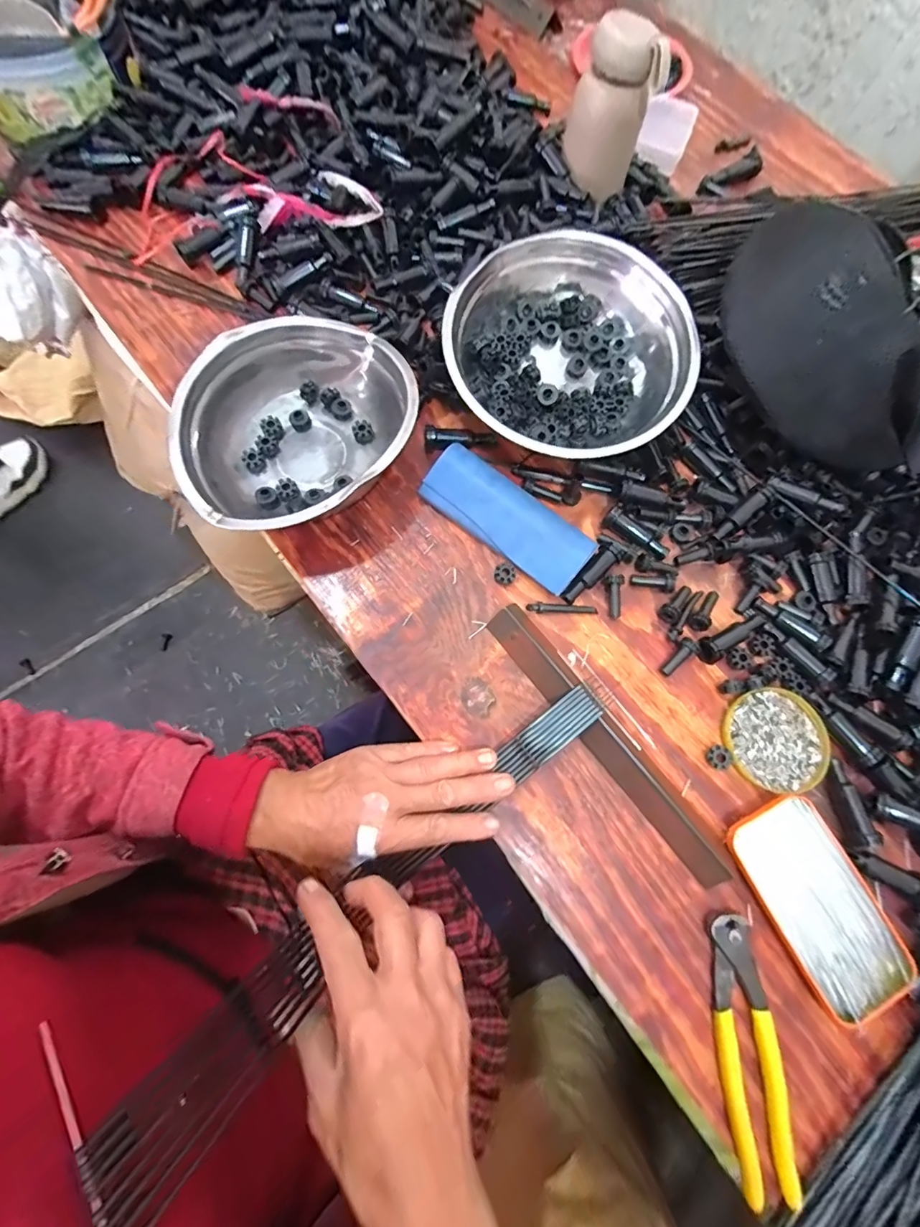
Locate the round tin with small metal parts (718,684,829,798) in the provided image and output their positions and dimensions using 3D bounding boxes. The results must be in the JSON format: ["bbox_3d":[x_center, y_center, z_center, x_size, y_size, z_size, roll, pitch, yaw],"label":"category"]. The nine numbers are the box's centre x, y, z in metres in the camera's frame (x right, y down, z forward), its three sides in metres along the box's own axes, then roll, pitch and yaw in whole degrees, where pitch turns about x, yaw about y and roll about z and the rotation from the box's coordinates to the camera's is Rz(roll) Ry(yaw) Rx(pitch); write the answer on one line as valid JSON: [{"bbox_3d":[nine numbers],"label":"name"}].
[{"bbox_3d":[0.264,0.104,0.416,0.083,0.009,0.084,1,73,-3],"label":"round tin with small metal parts"}]

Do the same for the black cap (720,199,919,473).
[{"bbox_3d":[0.311,-0.218,0.439,0.100,0.145,0.223,-41,80,-14],"label":"black cap"}]

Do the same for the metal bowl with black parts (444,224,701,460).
[{"bbox_3d":[0.093,-0.242,0.451,0.195,0.089,0.203,1,73,-3],"label":"metal bowl with black parts"}]

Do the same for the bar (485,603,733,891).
[{"bbox_3d":[0.118,0.099,0.404,0.034,0.015,0.260,-38,78,-11],"label":"bar"}]

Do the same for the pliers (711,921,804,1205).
[{"bbox_3d":[0.201,0.304,0.346,0.038,0.016,0.162,1,73,-4],"label":"pliers"}]

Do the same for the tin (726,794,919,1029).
[{"bbox_3d":[0.275,0.215,0.375,0.083,0.012,0.145,-26,76,-11],"label":"tin"}]

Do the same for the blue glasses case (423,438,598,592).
[{"bbox_3d":[0.043,-0.086,0.448,0.157,0.027,0.058,38,74,8],"label":"blue glasses case"}]

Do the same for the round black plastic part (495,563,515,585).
[{"bbox_3d":[0.040,-0.036,0.443,0.018,0.008,0.017,0,74,-1],"label":"round black plastic part"}]

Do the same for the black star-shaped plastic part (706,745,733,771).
[{"bbox_3d":[0.212,0.118,0.407,0.016,0.010,0.017,26,73,4],"label":"black star-shaped plastic part"}]

